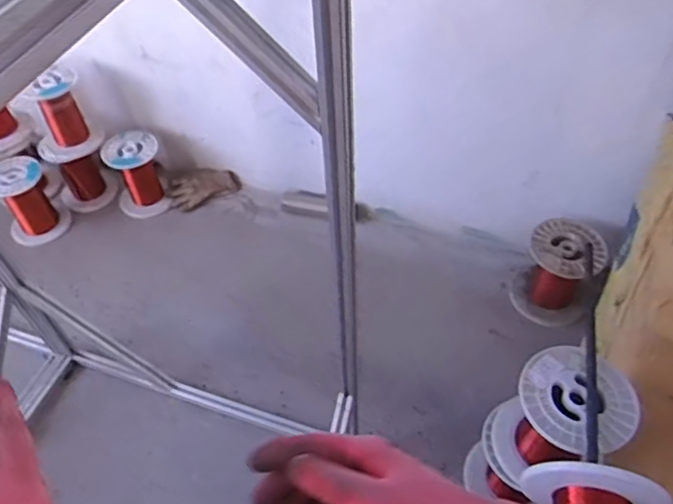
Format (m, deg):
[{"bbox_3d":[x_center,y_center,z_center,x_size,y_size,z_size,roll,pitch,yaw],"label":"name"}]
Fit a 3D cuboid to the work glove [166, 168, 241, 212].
[{"bbox_3d":[-0.437,-0.216,1.928,0.224,0.109,0.032,-23,13,-6],"label":"work glove"}]

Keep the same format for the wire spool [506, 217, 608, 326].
[{"bbox_3d":[0.588,0.063,1.563,0.192,0.242,0.196,-1,51,2],"label":"wire spool"}]

